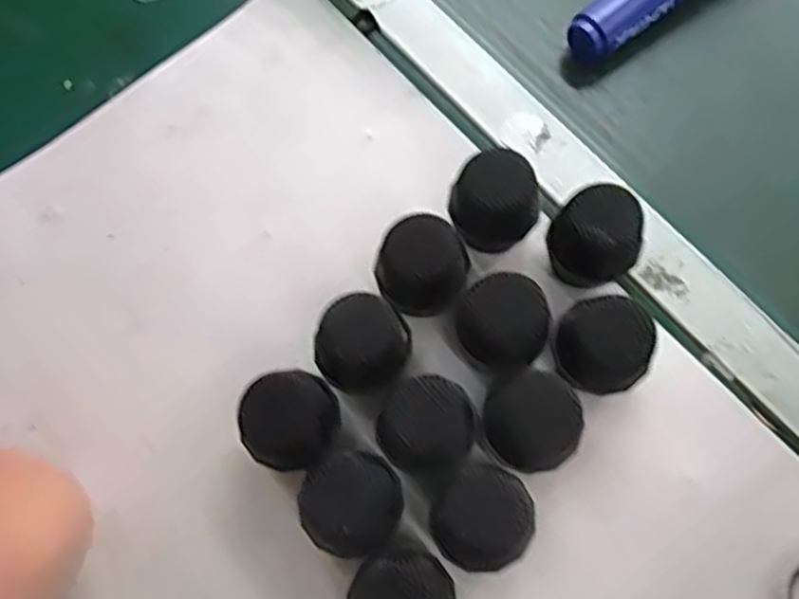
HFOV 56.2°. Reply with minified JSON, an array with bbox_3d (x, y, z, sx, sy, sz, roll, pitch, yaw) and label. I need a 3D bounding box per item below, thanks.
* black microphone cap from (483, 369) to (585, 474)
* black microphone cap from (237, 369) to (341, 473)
[{"bbox_3d":[0.064,0.063,0.373,0.040,0.057,0.045,-15,72,-4],"label":"black microphone cap"},{"bbox_3d":[-0.052,0.062,0.368,0.045,0.049,0.044,0,72,1],"label":"black microphone cap"}]

